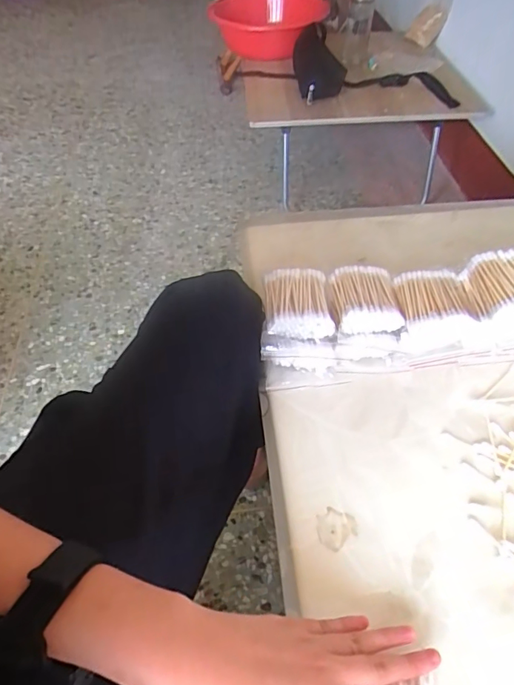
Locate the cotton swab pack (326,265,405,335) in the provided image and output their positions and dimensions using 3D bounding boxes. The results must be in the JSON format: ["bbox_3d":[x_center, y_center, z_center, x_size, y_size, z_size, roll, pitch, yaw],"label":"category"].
[{"bbox_3d":[0.103,-0.043,0.446,0.068,0.026,0.068,-6,52,-4],"label":"cotton swab pack"}]

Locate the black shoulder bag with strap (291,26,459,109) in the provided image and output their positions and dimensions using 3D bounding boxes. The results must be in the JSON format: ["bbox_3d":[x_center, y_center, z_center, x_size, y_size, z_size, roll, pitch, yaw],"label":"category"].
[{"bbox_3d":[0.300,-0.710,1.177,0.390,0.106,0.284,-2,51,1],"label":"black shoulder bag with strap"}]

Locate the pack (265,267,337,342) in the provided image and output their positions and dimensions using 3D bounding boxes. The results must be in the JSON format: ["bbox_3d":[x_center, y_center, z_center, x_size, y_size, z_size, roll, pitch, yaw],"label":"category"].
[{"bbox_3d":[0.038,-0.037,0.436,0.061,0.029,0.069,-3,52,-2],"label":"pack"}]

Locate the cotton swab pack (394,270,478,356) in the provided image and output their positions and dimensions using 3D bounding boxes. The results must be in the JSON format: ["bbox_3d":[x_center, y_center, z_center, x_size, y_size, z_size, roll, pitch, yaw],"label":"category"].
[{"bbox_3d":[0.169,-0.030,0.442,0.063,0.034,0.076,0,51,3],"label":"cotton swab pack"}]

